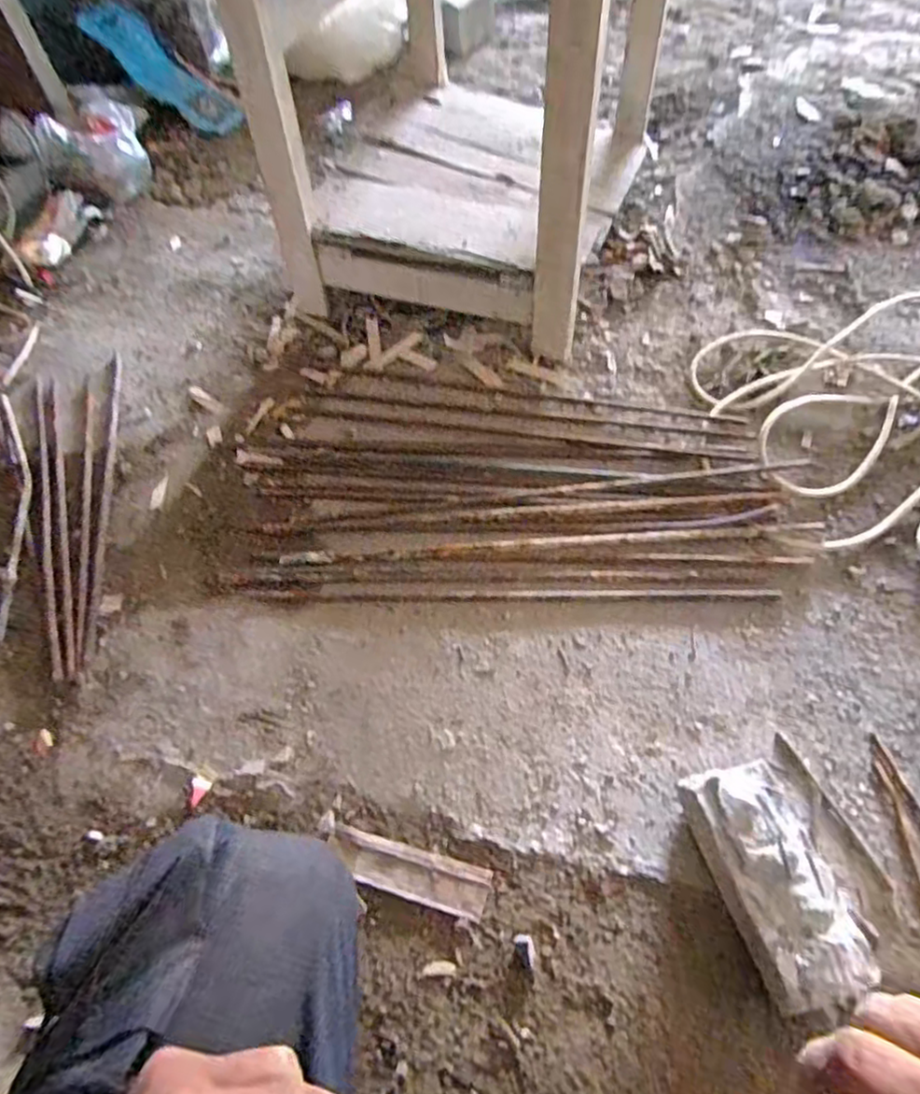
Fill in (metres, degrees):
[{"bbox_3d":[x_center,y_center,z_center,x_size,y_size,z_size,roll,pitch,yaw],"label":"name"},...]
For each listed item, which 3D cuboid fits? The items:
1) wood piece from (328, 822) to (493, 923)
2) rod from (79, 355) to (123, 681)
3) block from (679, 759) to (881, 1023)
[{"bbox_3d":[-0.051,0.302,0.627,0.156,0.007,0.044,13,58,12],"label":"wood piece"},{"bbox_3d":[-0.485,-0.081,0.915,0.017,0.007,0.563,-12,56,-5],"label":"rod"},{"bbox_3d":[0.268,0.284,0.579,0.088,0.071,0.191,-11,56,-4],"label":"block"}]

